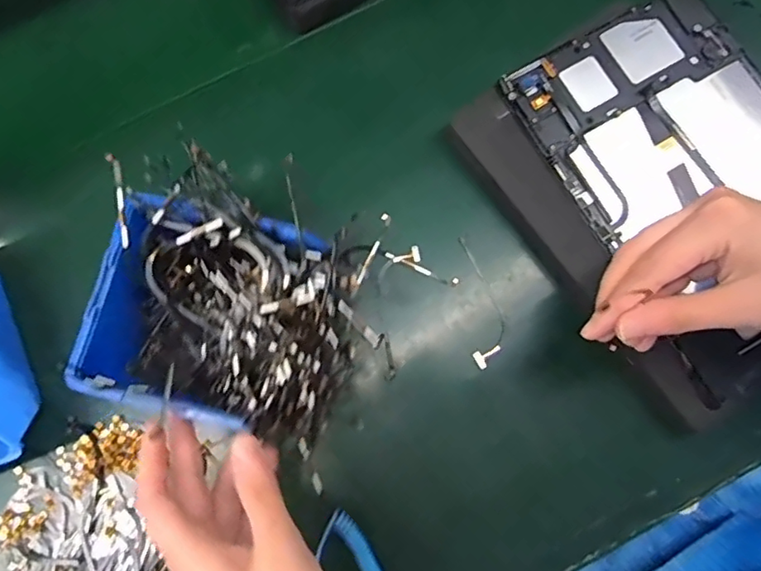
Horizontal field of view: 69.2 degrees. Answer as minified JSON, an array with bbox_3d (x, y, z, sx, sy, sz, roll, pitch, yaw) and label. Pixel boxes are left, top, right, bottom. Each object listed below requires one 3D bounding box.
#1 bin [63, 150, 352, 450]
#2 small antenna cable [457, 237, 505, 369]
[{"bbox_3d":[-0.086,0.015,0.325,0.137,0.081,0.123,16,80,4],"label":"bin"},{"bbox_3d":[0.068,0.009,0.360,0.023,0.006,0.087,-5,79,0],"label":"small antenna cable"}]

